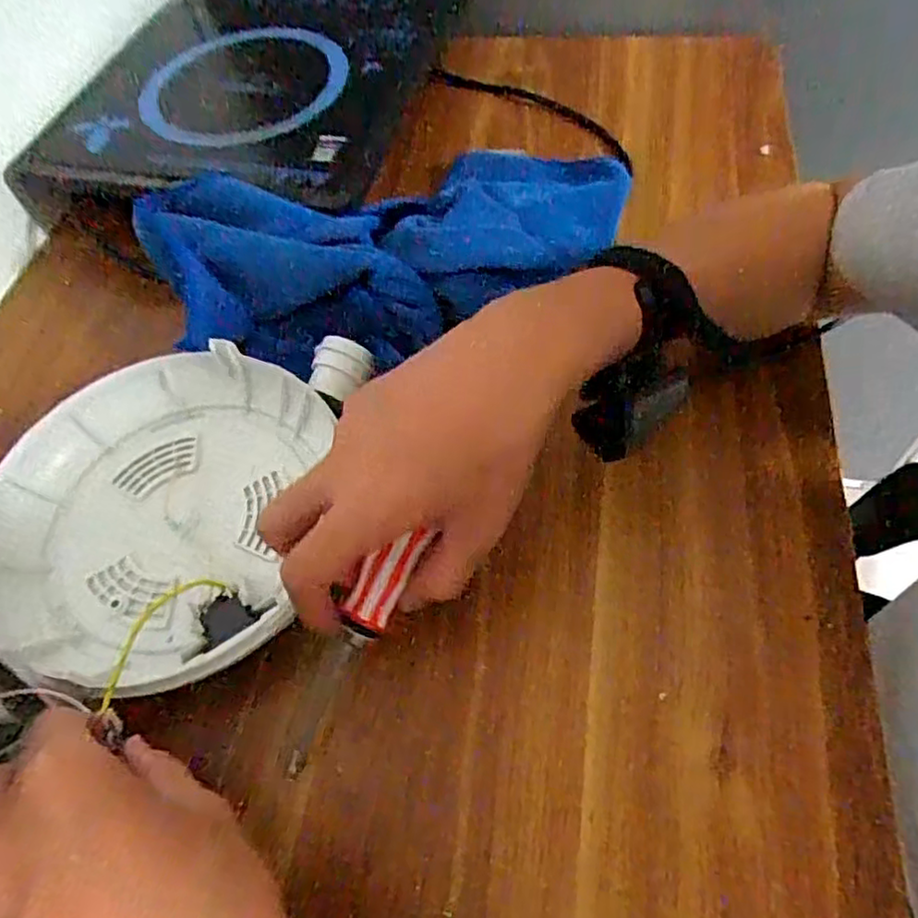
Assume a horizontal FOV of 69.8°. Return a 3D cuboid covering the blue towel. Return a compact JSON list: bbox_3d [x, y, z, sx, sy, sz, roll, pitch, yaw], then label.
[{"bbox_3d":[-0.036,-0.152,0.446,0.335,0.053,0.158,-16,59,-6],"label":"blue towel"}]

